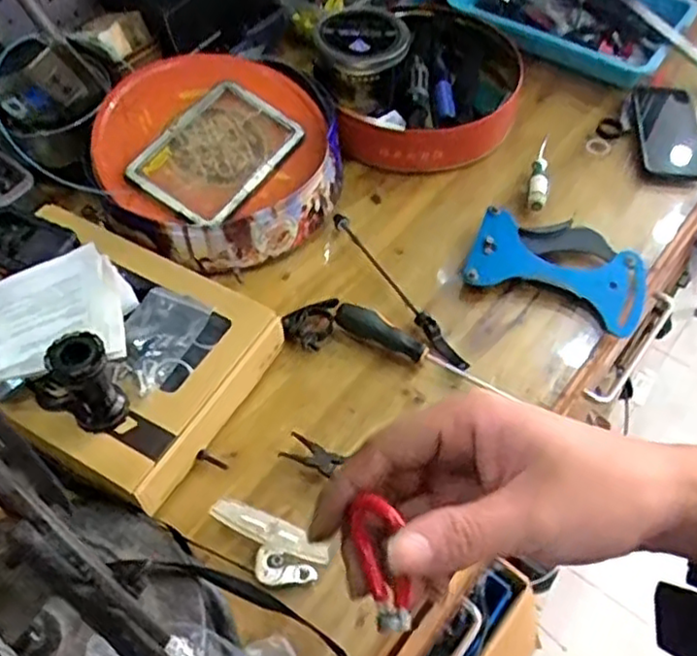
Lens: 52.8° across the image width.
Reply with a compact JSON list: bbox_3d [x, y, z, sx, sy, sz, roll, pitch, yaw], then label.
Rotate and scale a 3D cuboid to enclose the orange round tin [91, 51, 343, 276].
[{"bbox_3d":[-0.146,-0.199,0.810,0.269,0.108,0.255,-3,54,-2],"label":"orange round tin"}]

